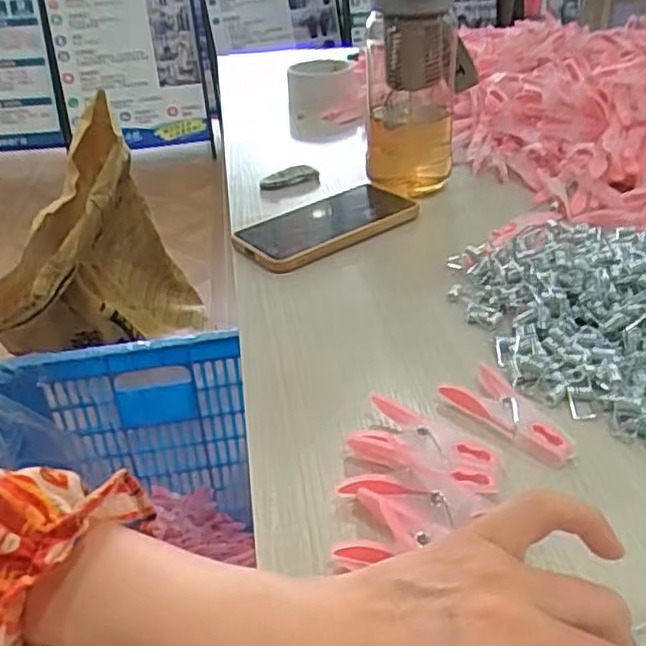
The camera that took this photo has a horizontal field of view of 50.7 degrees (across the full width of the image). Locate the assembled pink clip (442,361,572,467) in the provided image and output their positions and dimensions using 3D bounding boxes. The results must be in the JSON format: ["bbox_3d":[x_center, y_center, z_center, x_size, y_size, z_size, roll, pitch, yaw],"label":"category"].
[{"bbox_3d":[0.102,0.048,0.371,0.034,0.009,0.076,-22,37,-25],"label":"assembled pink clip"}]

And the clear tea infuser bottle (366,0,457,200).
[{"bbox_3d":[0.080,-0.235,0.632,0.082,0.192,0.099,-1,33,4],"label":"clear tea infuser bottle"}]

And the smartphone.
[{"bbox_3d":[0.004,-0.090,0.594,0.164,0.008,0.083,-21,37,-25],"label":"smartphone"}]

